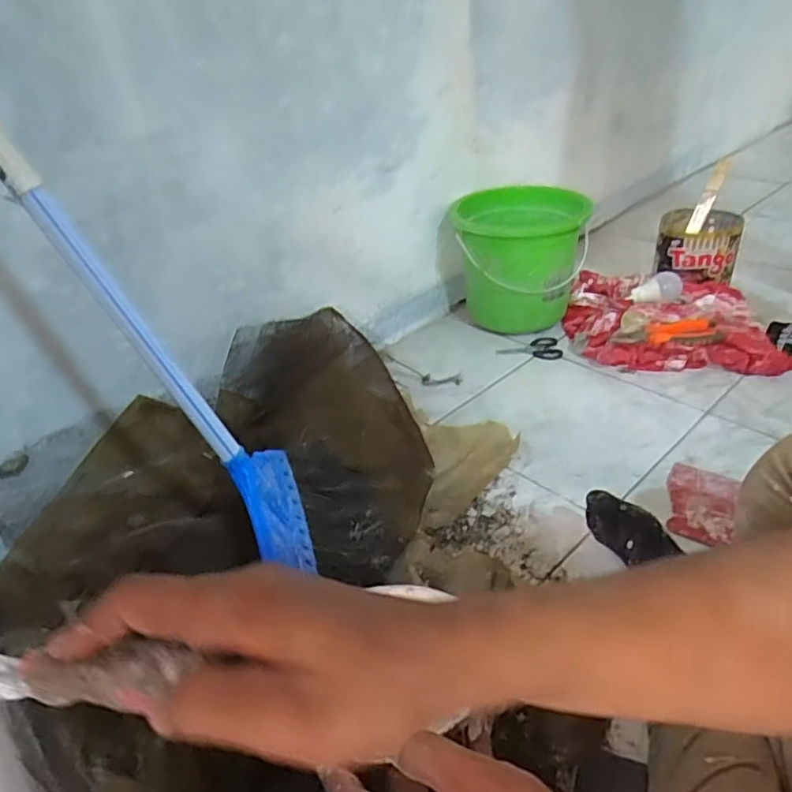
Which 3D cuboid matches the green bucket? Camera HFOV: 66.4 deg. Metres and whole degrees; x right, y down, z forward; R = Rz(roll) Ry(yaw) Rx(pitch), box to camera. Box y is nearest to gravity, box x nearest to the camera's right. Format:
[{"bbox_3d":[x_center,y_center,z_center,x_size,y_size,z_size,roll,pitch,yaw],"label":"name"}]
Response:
[{"bbox_3d":[0.238,-0.265,1.183,0.247,0.217,0.227,-6,35,-1],"label":"green bucket"}]

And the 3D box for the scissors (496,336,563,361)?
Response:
[{"bbox_3d":[0.248,-0.085,1.126,0.110,0.008,0.075,-4,35,3],"label":"scissors"}]

